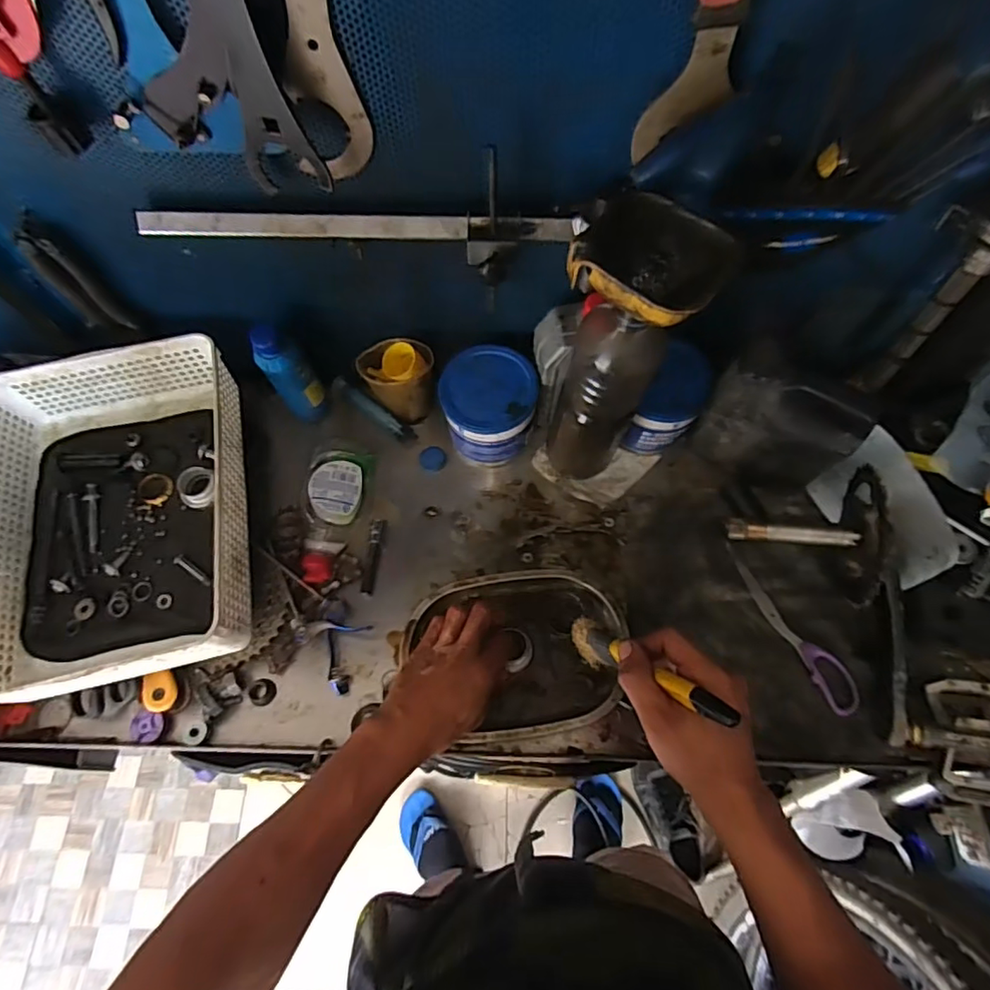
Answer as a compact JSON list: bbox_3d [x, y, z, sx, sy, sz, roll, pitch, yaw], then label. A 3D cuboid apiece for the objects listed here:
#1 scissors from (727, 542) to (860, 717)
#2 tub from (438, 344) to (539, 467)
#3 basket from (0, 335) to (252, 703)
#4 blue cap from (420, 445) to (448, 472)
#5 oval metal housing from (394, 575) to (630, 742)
[{"bbox_3d":[0.305,0.129,0.581,0.035,0.012,0.190,-24,68,-8],"label":"scissors"},{"bbox_3d":[-0.005,-0.093,0.637,0.100,0.113,0.097,-1,67,1],"label":"tub"},{"bbox_3d":[-0.382,0.019,0.566,0.246,0.084,0.329,-12,67,-3],"label":"basket"},{"bbox_3d":[-0.074,-0.042,0.673,0.031,0.018,0.031,-1,67,1],"label":"blue cap"},{"bbox_3d":[0.027,0.155,0.563,0.202,0.034,0.155,-9,67,-2],"label":"oval metal housing"}]

